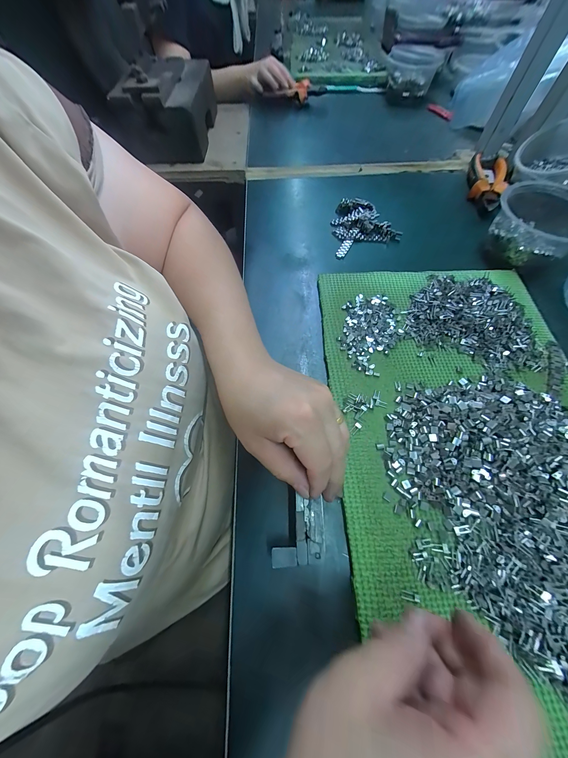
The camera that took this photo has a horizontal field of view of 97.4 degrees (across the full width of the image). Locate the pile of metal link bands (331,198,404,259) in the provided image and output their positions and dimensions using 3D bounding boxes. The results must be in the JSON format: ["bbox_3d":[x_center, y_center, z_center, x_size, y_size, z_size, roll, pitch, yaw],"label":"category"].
[{"bbox_3d":[0.103,-0.230,0.370,0.095,0.011,0.097,-22,66,-9],"label":"pile of metal link bands"}]

